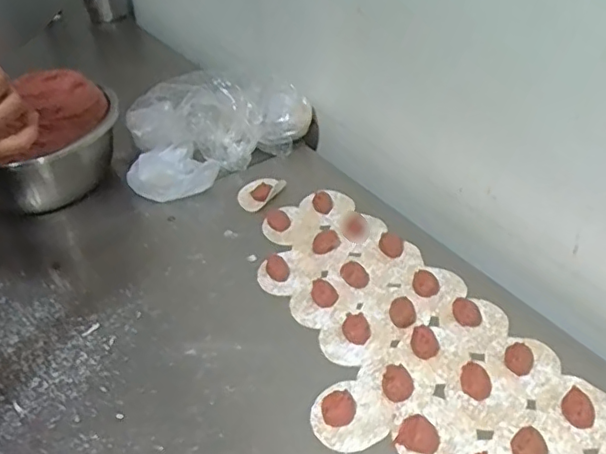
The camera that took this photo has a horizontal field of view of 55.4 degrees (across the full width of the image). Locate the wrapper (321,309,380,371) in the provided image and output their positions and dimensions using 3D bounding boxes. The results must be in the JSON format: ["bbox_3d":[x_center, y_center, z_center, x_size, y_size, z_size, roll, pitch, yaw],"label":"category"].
[{"bbox_3d":[0.058,0.133,0.703,0.076,0.012,0.072,-2,41,2],"label":"wrapper"}]

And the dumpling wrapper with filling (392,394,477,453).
[{"bbox_3d":[0.138,0.212,0.601,0.084,0.020,0.068,-32,49,-28],"label":"dumpling wrapper with filling"}]

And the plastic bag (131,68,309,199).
[{"bbox_3d":[-0.146,-0.166,0.978,0.320,0.141,0.152,-29,48,-26],"label":"plastic bag"}]

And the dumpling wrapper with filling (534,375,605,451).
[{"bbox_3d":[0.300,0.191,0.617,0.071,0.016,0.073,-28,47,-25],"label":"dumpling wrapper with filling"}]

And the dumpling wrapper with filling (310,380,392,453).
[{"bbox_3d":[0.051,0.199,0.621,0.084,0.020,0.078,-2,41,2],"label":"dumpling wrapper with filling"}]

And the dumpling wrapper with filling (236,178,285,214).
[{"bbox_3d":[-0.073,-0.057,0.928,0.055,0.023,0.076,30,51,32],"label":"dumpling wrapper with filling"}]

